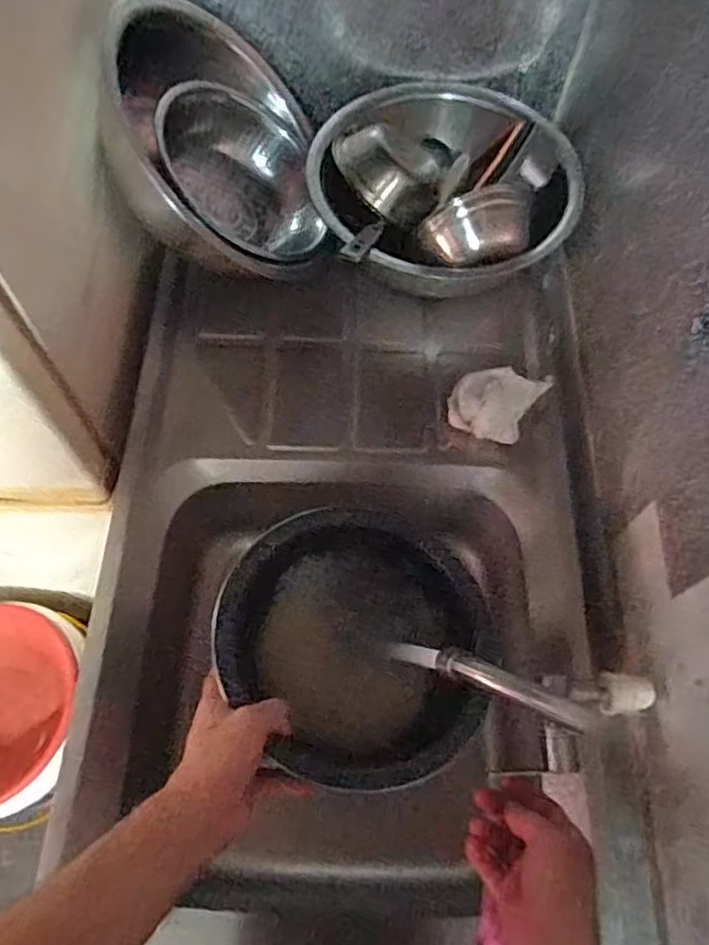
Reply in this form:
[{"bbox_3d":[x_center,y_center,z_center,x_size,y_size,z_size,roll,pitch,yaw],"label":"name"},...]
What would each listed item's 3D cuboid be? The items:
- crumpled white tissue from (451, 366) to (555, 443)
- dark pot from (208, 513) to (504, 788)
[{"bbox_3d":[0.167,-0.089,0.784,0.093,0.051,0.123,29,67,12],"label":"crumpled white tissue"},{"bbox_3d":[0.003,0.157,0.610,0.219,0.109,0.249,-33,69,-15],"label":"dark pot"}]

